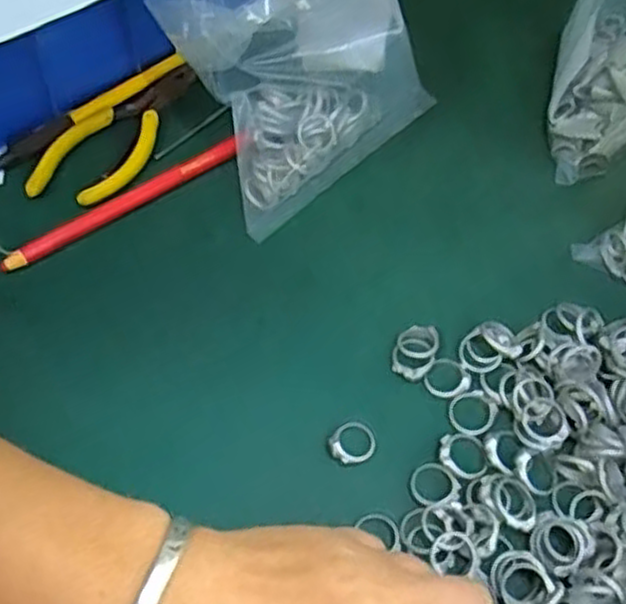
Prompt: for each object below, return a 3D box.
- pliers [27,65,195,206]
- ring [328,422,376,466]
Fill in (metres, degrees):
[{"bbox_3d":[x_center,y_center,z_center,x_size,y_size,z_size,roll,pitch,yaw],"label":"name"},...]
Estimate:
[{"bbox_3d":[-0.106,-0.092,0.418,0.045,0.008,0.112,30,61,13],"label":"pliers"},{"bbox_3d":[0.018,0.063,0.344,0.022,0.004,0.019,-36,68,-23],"label":"ring"}]

